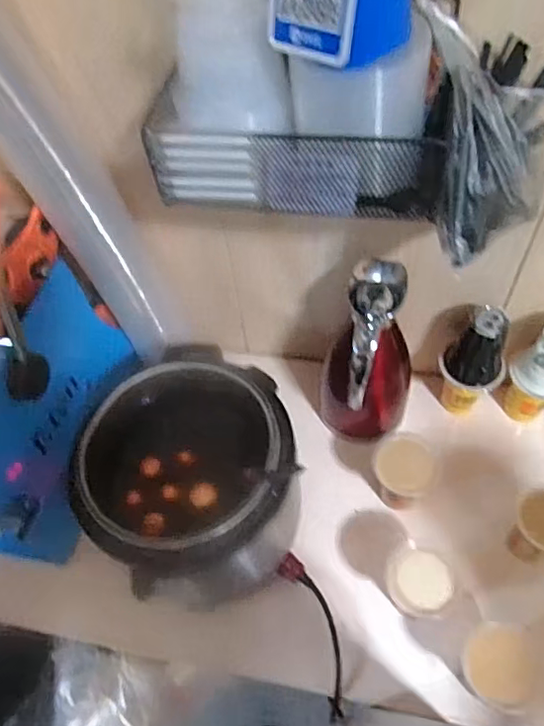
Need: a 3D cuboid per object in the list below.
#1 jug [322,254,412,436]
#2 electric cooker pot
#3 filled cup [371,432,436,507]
[{"bbox_3d":[0.136,-0.002,0.790,0.125,0.264,0.110,-28,58,-13],"label":"jug"},{"bbox_3d":[-0.098,0.163,0.730,0.251,0.223,0.245,-24,57,-11],"label":"electric cooker pot"},{"bbox_3d":[0.185,0.153,0.788,0.082,0.078,0.076,-2,56,4],"label":"filled cup"}]

